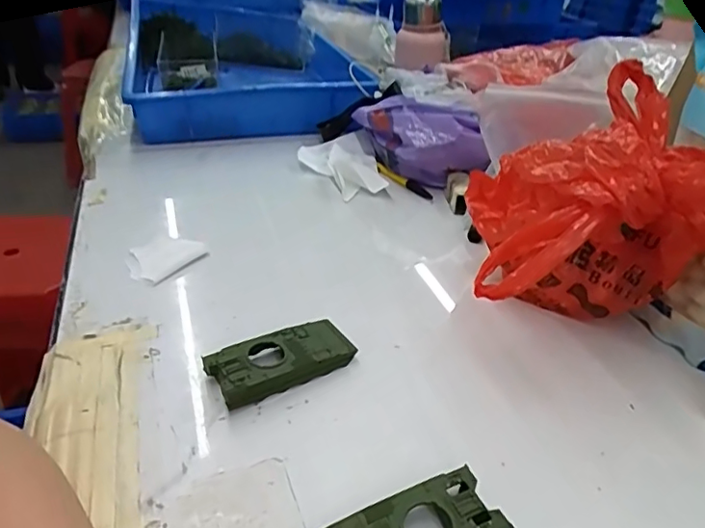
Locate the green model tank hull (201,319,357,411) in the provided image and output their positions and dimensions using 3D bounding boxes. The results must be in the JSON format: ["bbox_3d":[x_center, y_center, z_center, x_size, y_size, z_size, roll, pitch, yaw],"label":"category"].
[{"bbox_3d":[-0.052,0.070,0.416,0.101,0.019,0.044,-16,37,-28],"label":"green model tank hull"}]

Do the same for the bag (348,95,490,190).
[{"bbox_3d":[0.072,-0.161,0.701,0.070,0.087,0.193,-21,40,-33],"label":"bag"}]

